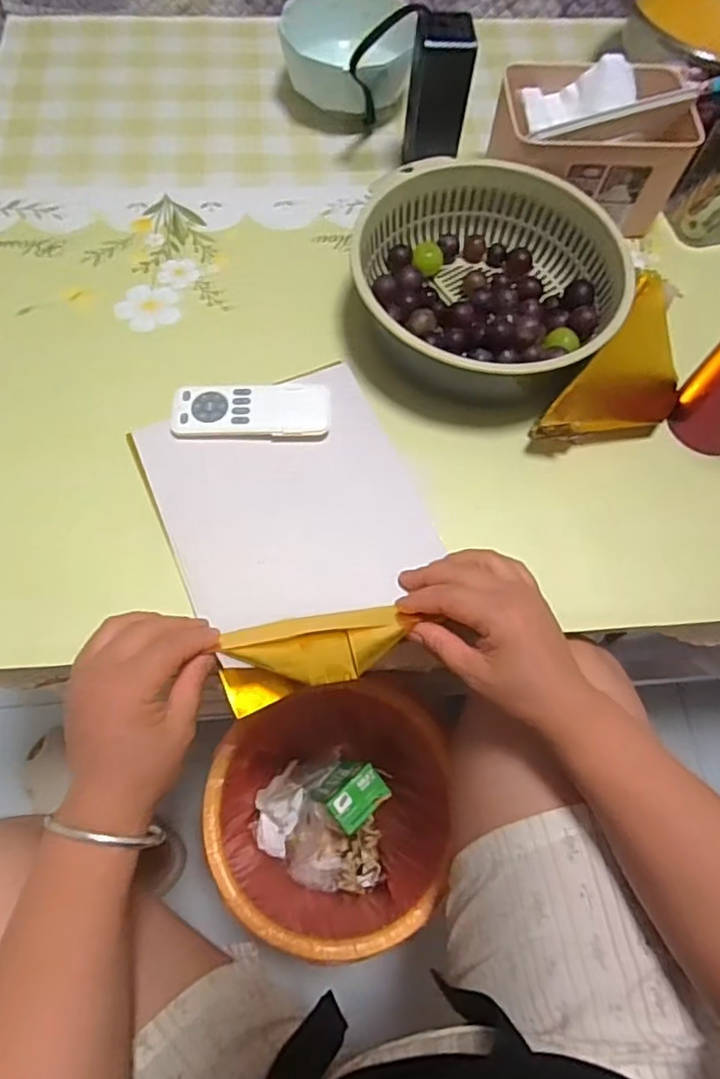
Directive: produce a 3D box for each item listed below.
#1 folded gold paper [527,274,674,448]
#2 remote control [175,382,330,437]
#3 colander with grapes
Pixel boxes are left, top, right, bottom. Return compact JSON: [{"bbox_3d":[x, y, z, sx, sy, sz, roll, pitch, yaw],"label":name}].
[{"bbox_3d":[0.224,-0.131,0.518,0.085,0.028,0.175,41,78,-14],"label":"folded gold paper"},{"bbox_3d":[-0.088,-0.106,0.505,0.124,0.013,0.044,-1,67,-4],"label":"remote control"},{"bbox_3d":[0.102,-0.226,0.538,0.203,0.073,0.186,1,67,-3],"label":"colander with grapes"}]

